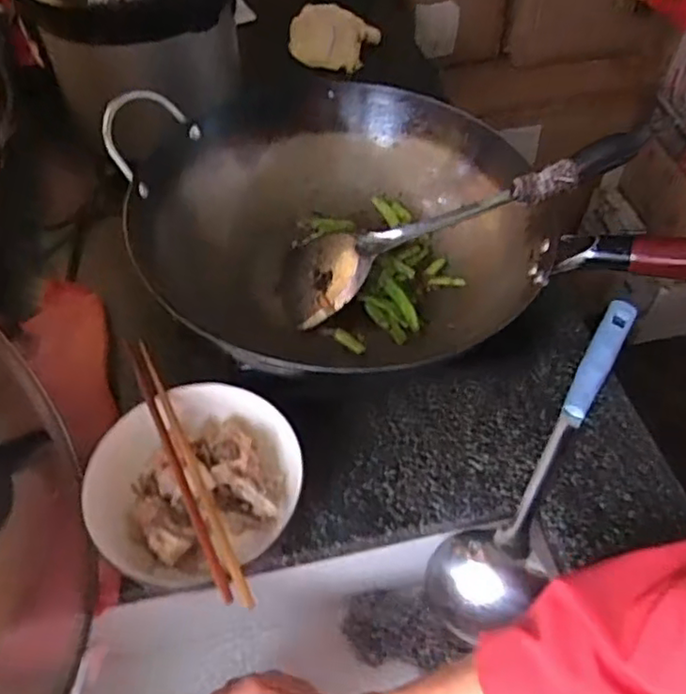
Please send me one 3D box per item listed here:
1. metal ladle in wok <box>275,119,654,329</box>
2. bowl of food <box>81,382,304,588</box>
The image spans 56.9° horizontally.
[{"bbox_3d":[0.092,-0.104,0.540,0.331,0.029,0.092,-20,51,13],"label":"metal ladle in wok"},{"bbox_3d":[-0.112,0.108,0.487,0.144,0.061,0.156,0,52,0],"label":"bowl of food"}]

